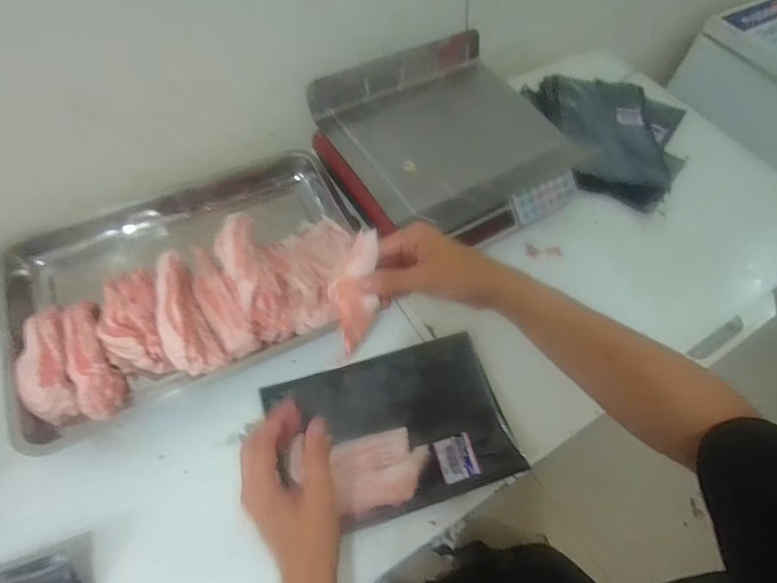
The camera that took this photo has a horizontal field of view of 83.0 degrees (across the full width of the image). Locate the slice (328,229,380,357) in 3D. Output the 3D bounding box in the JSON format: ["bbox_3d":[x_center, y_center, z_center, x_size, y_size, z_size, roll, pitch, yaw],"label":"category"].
[{"bbox_3d":[-0.032,0.002,0.421,0.046,0.009,0.115,-5,102,-17],"label":"slice"}]

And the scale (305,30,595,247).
[{"bbox_3d":[0.100,-0.239,0.739,0.362,0.144,0.331,-26,63,-18],"label":"scale"}]

